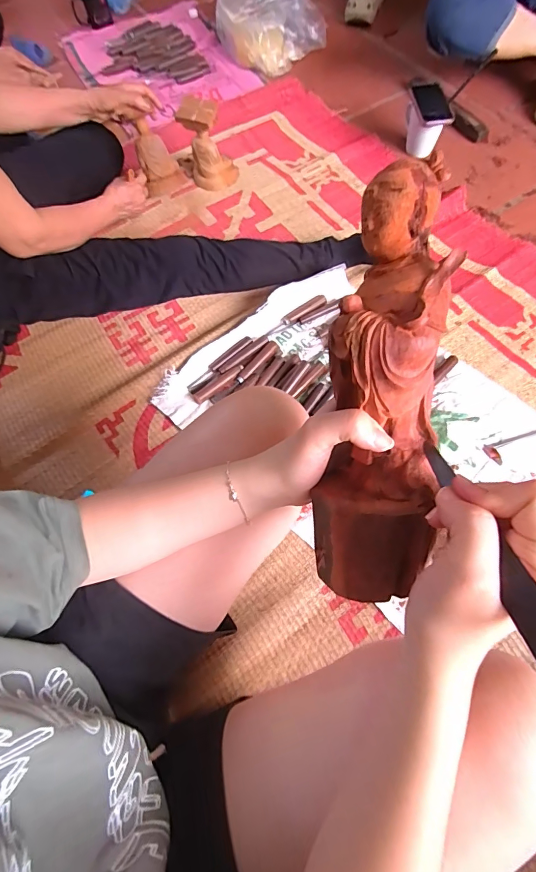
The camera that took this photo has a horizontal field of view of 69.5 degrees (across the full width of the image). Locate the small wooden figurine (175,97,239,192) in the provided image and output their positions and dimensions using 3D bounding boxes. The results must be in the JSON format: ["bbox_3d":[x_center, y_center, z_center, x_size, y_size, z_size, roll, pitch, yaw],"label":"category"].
[{"bbox_3d":[-0.151,-0.706,0.926,0.135,0.178,0.100,-10,68,-2],"label":"small wooden figurine"}]

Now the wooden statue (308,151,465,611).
[{"bbox_3d":[0.073,-0.025,0.254,0.067,0.074,0.255,4,101,4],"label":"wooden statue"}]

